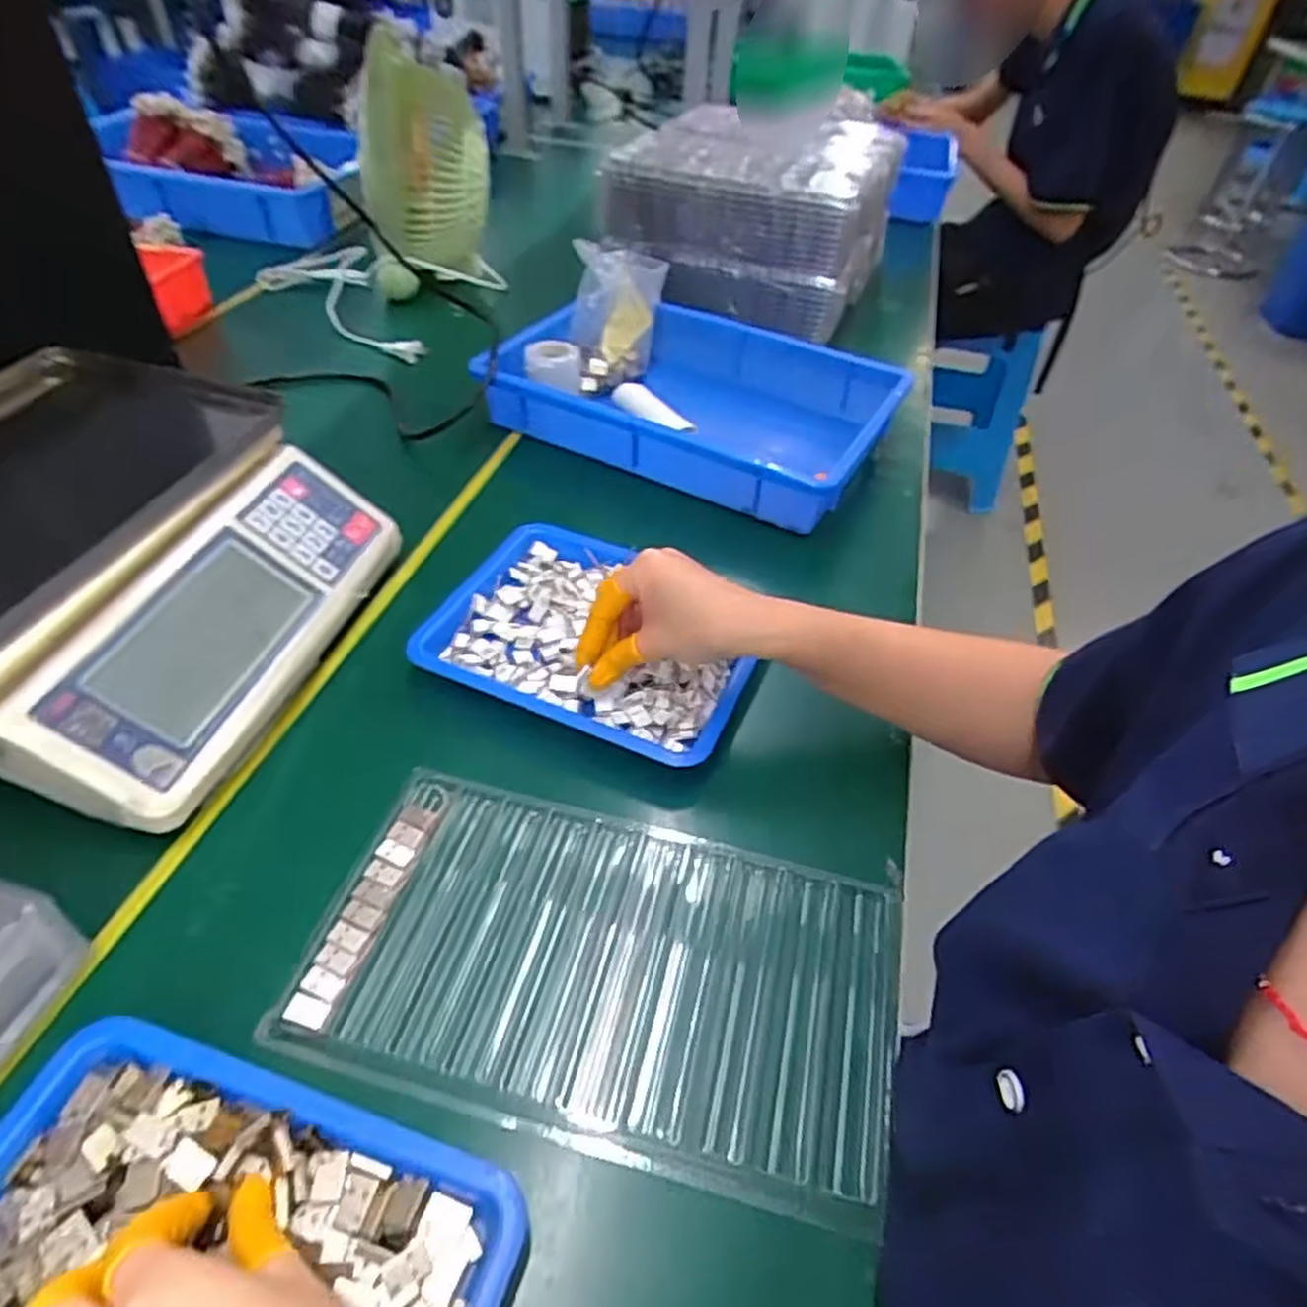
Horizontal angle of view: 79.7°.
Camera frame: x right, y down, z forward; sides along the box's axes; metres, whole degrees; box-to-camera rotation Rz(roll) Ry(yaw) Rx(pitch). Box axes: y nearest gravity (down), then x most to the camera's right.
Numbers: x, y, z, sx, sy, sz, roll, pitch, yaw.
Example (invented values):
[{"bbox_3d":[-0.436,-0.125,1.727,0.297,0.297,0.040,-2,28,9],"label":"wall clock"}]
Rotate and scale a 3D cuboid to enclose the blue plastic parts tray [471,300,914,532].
[{"bbox_3d":[0.043,-0.252,0.773,0.353,0.069,0.254,24,48,17],"label":"blue plastic parts tray"}]

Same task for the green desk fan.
[{"bbox_3d":[-0.273,-0.579,0.948,0.147,0.227,0.191,-8,47,-13],"label":"green desk fan"}]

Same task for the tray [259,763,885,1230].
[{"bbox_3d":[-0.024,0.158,0.404,0.288,0.013,0.165,13,46,8],"label":"tray"}]

